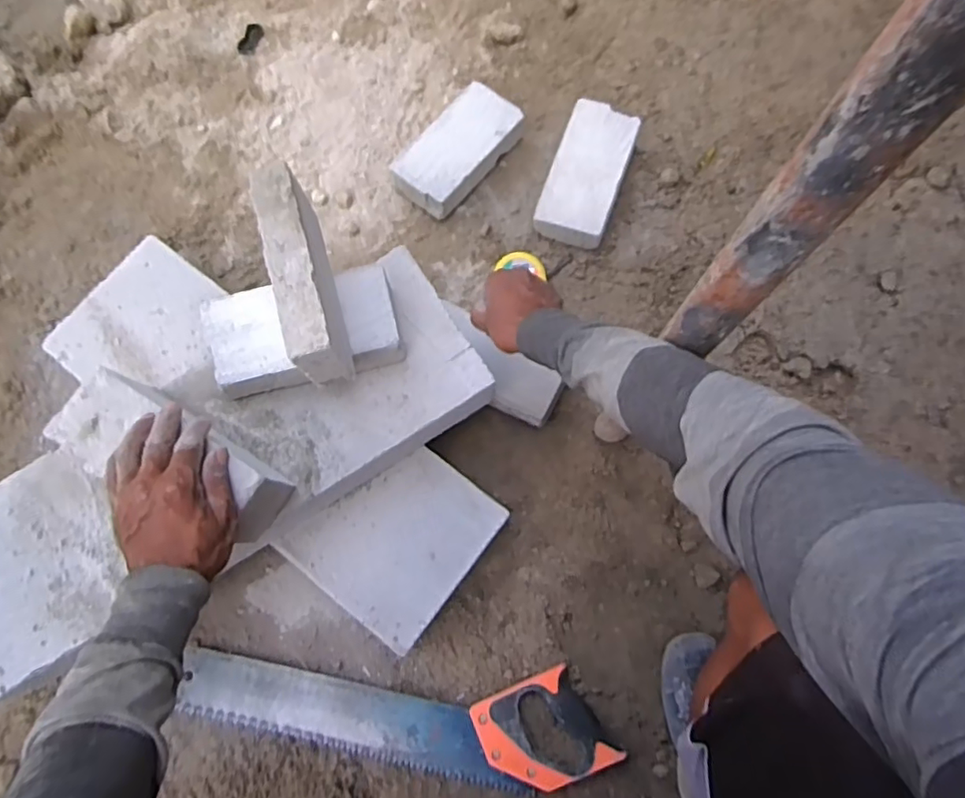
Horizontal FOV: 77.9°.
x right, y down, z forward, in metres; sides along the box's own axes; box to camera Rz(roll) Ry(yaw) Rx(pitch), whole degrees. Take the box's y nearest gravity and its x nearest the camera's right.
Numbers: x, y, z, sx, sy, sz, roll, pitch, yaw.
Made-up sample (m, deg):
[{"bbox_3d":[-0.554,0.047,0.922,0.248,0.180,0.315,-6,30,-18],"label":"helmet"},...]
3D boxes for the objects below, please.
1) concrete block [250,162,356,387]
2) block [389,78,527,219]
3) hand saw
[{"bbox_3d":[-0.171,-0.114,0.583,0.044,0.100,0.205,-16,73,-4],"label":"concrete block"},{"bbox_3d":[-0.033,-0.368,0.886,0.105,0.055,0.207,34,78,10],"label":"block"},{"bbox_3d":[-0.106,0.358,0.689,0.497,0.036,0.118,6,74,3],"label":"hand saw"}]

